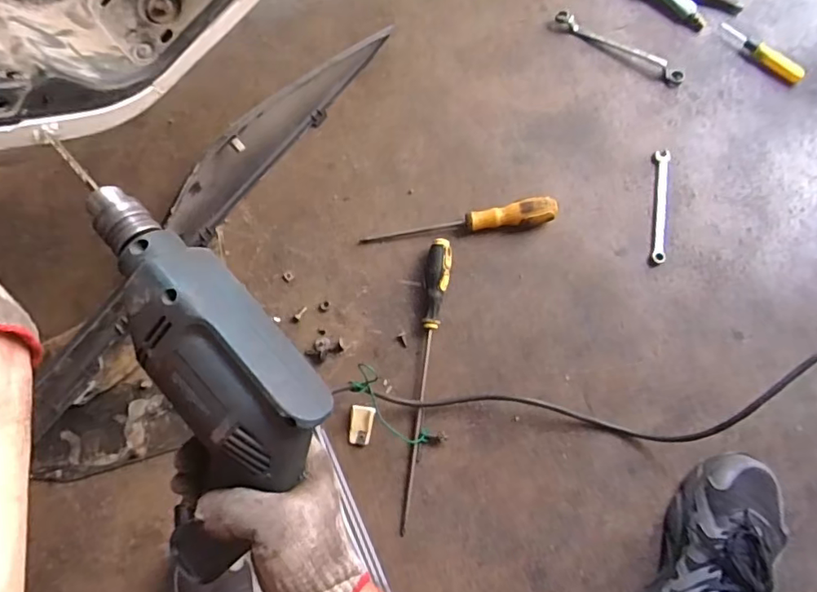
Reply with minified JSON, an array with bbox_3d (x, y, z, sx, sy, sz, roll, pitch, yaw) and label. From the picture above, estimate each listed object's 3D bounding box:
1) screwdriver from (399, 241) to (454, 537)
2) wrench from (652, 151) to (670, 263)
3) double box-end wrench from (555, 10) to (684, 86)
[{"bbox_3d":[0.020,0.097,0.627,0.028,0.032,0.338,7,78,1],"label":"screwdriver"},{"bbox_3d":[0.328,-0.119,0.699,0.018,0.008,0.154,10,78,2],"label":"wrench"},{"bbox_3d":[0.298,-0.353,0.758,0.197,0.018,0.025,34,78,8],"label":"double box-end wrench"}]

